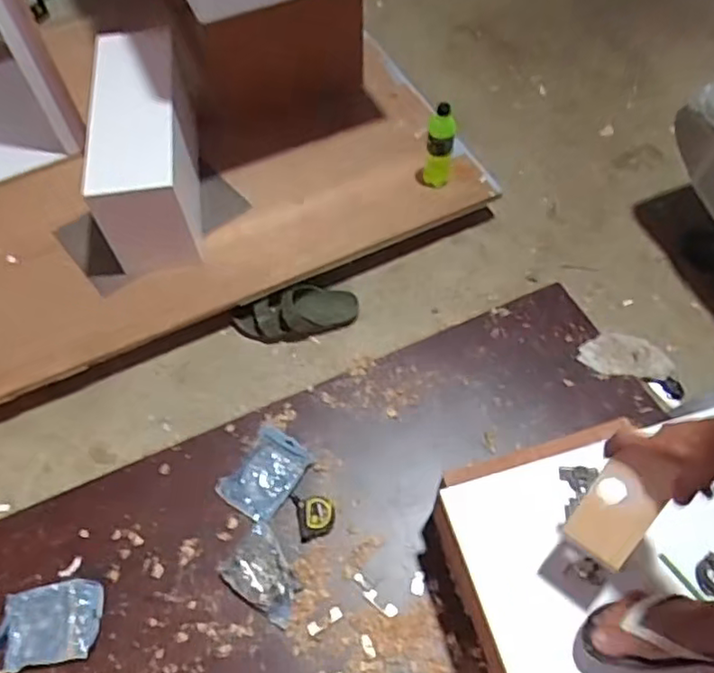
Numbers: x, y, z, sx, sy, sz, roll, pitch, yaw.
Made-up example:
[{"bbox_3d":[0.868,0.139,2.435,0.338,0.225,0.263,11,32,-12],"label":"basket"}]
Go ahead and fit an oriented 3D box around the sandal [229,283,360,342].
[{"bbox_3d":[-0.140,-0.056,1.447,0.290,0.073,0.102,-14,60,-9],"label":"sandal"}]

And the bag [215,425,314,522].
[{"bbox_3d":[-0.183,0.272,1.255,0.131,0.036,0.174,30,64,16],"label":"bag"}]

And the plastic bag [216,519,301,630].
[{"bbox_3d":[-0.164,0.438,1.155,0.159,0.032,0.120,34,65,18],"label":"plastic bag"}]

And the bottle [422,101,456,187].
[{"bbox_3d":[0.194,-0.446,1.477,0.068,0.241,0.072,12,60,9],"label":"bottle"}]

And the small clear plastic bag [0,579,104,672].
[{"bbox_3d":[-0.567,0.522,1.129,0.199,0.012,0.133,-9,60,-6],"label":"small clear plastic bag"}]

